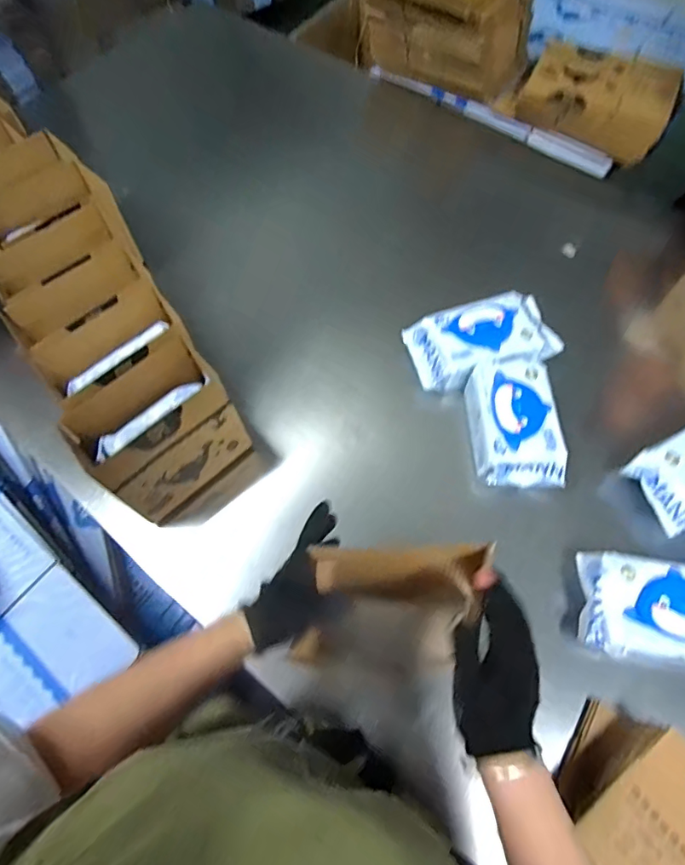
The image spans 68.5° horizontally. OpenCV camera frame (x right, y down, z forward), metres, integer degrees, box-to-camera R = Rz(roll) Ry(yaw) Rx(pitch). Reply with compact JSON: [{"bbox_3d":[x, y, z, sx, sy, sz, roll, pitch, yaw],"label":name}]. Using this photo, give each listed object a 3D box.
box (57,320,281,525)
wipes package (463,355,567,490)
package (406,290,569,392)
[{"bbox_3d":[-0.241,0.015,0.716,0.128,0.223,0.190,41,71,19],"label":"box"},{"bbox_3d":[0.245,-0.016,0.718,0.114,0.055,0.179,1,63,2],"label":"wipes package"},{"bbox_3d":[0.223,-0.148,0.791,0.233,0.057,0.122,-16,64,-7],"label":"package"}]

